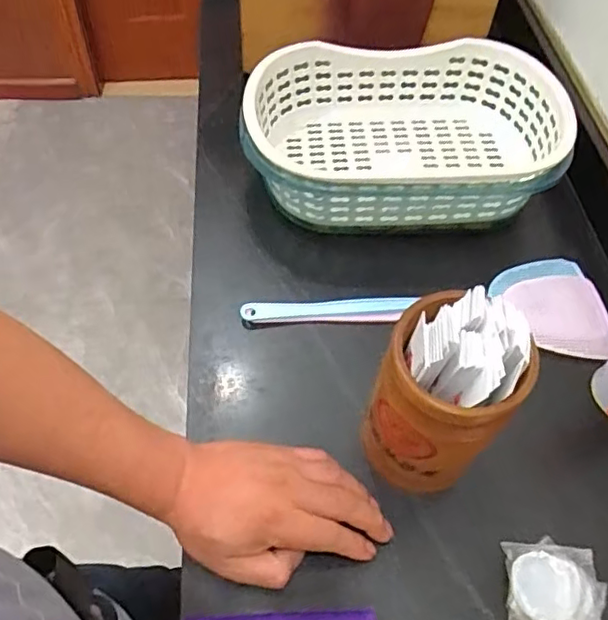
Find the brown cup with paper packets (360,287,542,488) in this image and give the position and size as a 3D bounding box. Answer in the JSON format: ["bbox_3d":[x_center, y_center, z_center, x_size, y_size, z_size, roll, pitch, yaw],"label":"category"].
[{"bbox_3d":[0.104,0.071,0.463,0.093,0.180,0.092,2,55,-3],"label":"brown cup with paper packets"}]

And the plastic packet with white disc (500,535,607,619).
[{"bbox_3d":[0.189,0.219,0.453,0.076,0.028,0.082,15,55,6],"label":"plastic packet with white disc"}]

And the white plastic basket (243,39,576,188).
[{"bbox_3d":[0.111,-0.206,0.699,0.338,0.112,0.237,-2,55,-6],"label":"white plastic basket"}]

